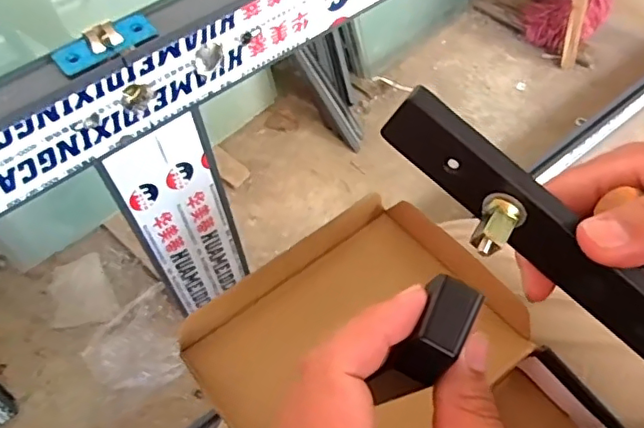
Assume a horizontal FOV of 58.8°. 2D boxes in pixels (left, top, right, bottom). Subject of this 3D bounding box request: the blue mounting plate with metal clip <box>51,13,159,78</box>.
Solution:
[{"bbox_3d":[-0.124,-0.099,0.327,0.057,0.010,0.024,-32,61,-17],"label":"blue mounting plate with metal clip"}]

